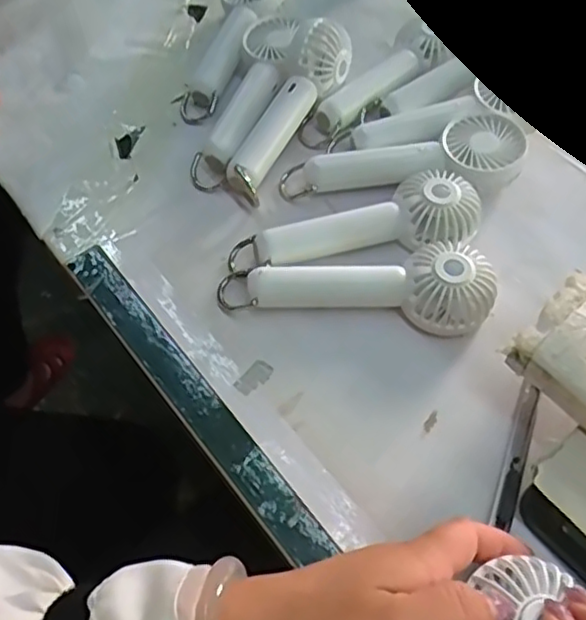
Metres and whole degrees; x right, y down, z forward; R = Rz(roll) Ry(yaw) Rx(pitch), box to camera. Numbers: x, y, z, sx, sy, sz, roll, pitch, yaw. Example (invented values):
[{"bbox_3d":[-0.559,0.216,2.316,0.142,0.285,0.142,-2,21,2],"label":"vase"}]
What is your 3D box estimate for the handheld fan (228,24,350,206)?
[{"bbox_3d":[-0.001,-0.145,0.457,0.031,0.034,0.150,26,75,16],"label":"handheld fan"}]

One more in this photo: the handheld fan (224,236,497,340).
[{"bbox_3d":[0.038,-0.018,0.393,0.162,0.032,0.046,6,58,4],"label":"handheld fan"}]

